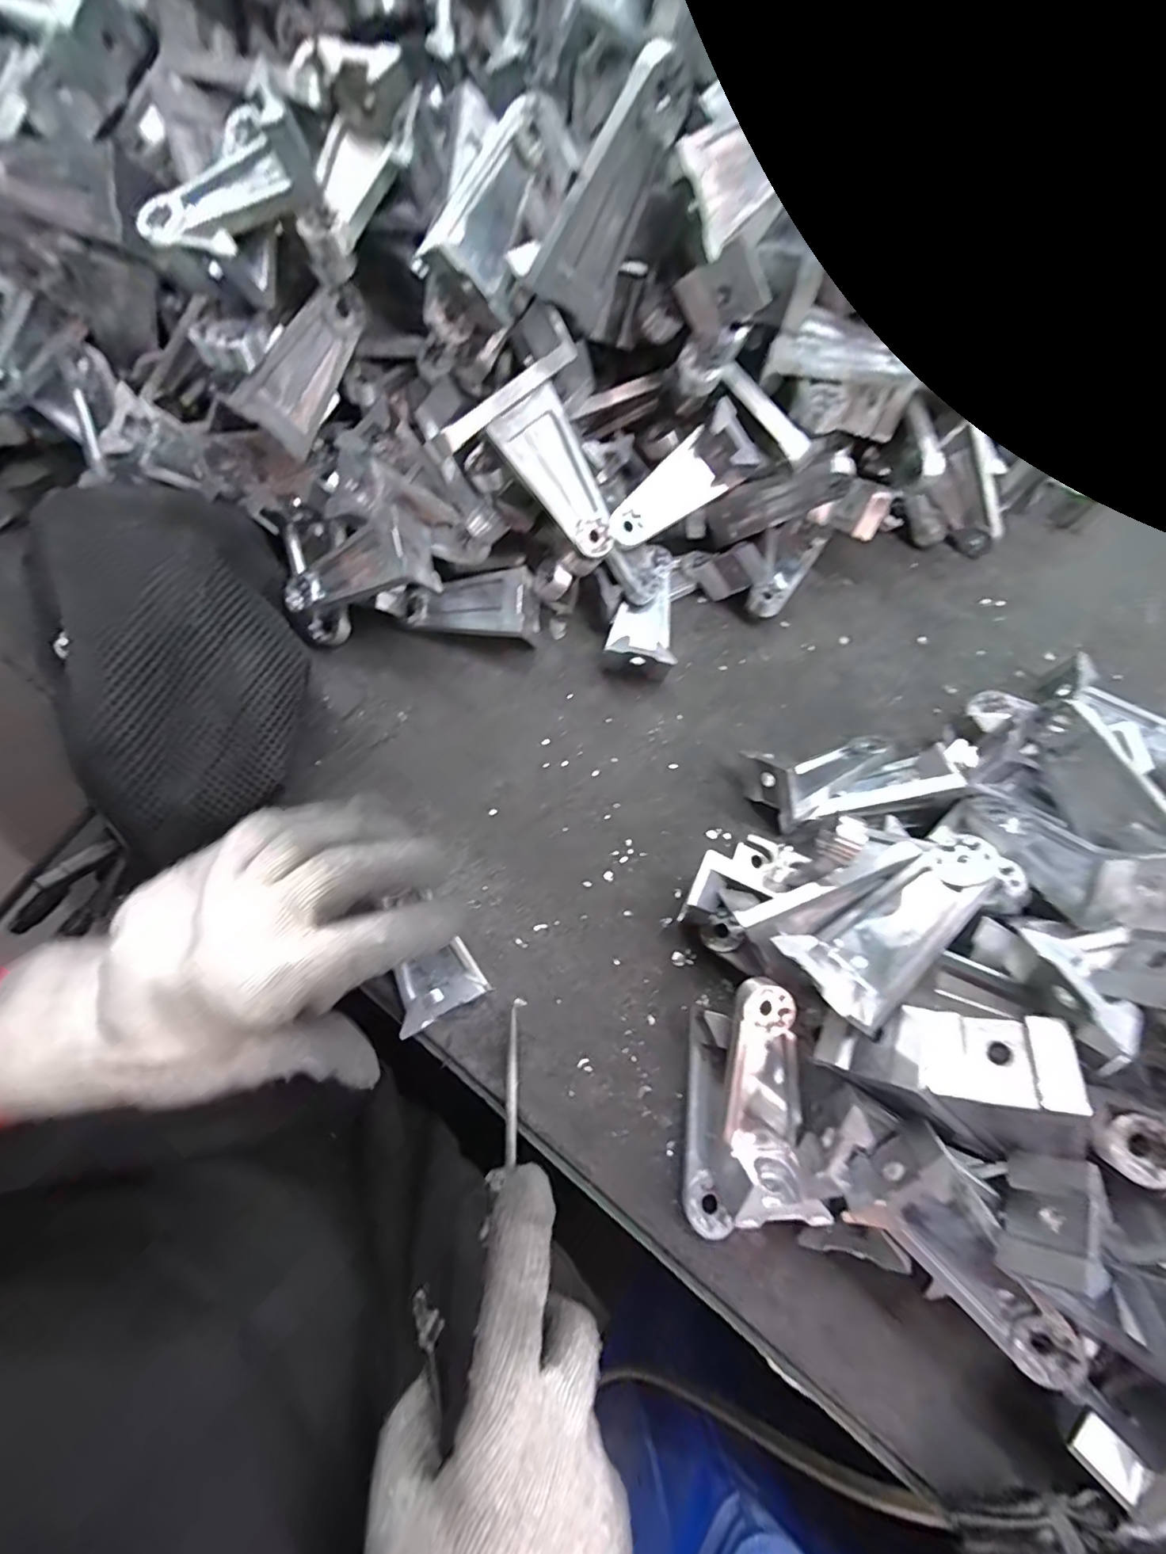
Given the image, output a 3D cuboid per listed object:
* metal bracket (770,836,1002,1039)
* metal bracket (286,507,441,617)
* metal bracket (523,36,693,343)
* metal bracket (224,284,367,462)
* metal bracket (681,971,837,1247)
[{"bbox_3d":[0.140,0.063,0.239,0.094,0.030,0.046,-41,76,-1],"label":"metal bracket"},{"bbox_3d":[-0.144,-0.125,0.338,0.094,0.044,0.049,-17,70,11],"label":"metal bracket"},{"bbox_3d":[0.013,-0.269,0.250,0.045,0.093,0.015,-18,66,-51],"label":"metal bracket"},{"bbox_3d":[-0.160,-0.241,0.315,0.019,0.039,0.092,37,94,11],"label":"metal bracket"},{"bbox_3d":[0.075,0.158,0.259,0.053,0.047,0.106,-2,70,-4],"label":"metal bracket"}]

